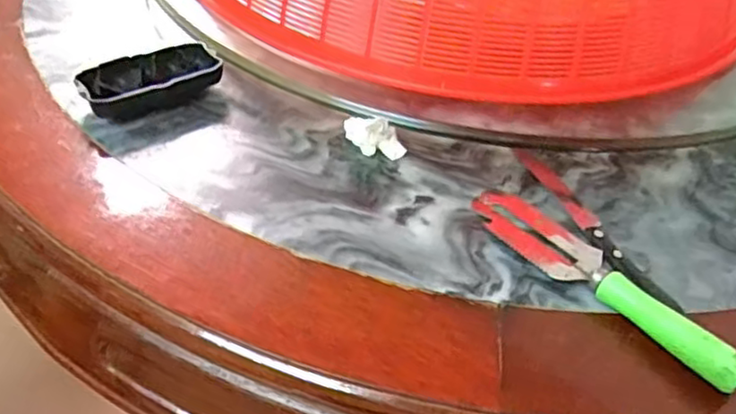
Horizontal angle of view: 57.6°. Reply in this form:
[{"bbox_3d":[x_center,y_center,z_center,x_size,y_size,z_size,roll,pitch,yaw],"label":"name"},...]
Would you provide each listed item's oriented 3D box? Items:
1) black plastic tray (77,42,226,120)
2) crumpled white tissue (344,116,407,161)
[{"bbox_3d":[-0.170,-0.101,0.534,0.107,0.023,0.044,-28,53,-31],"label":"black plastic tray"},{"bbox_3d":[0.006,-0.056,0.511,0.047,0.030,0.024,5,43,-2],"label":"crumpled white tissue"}]

